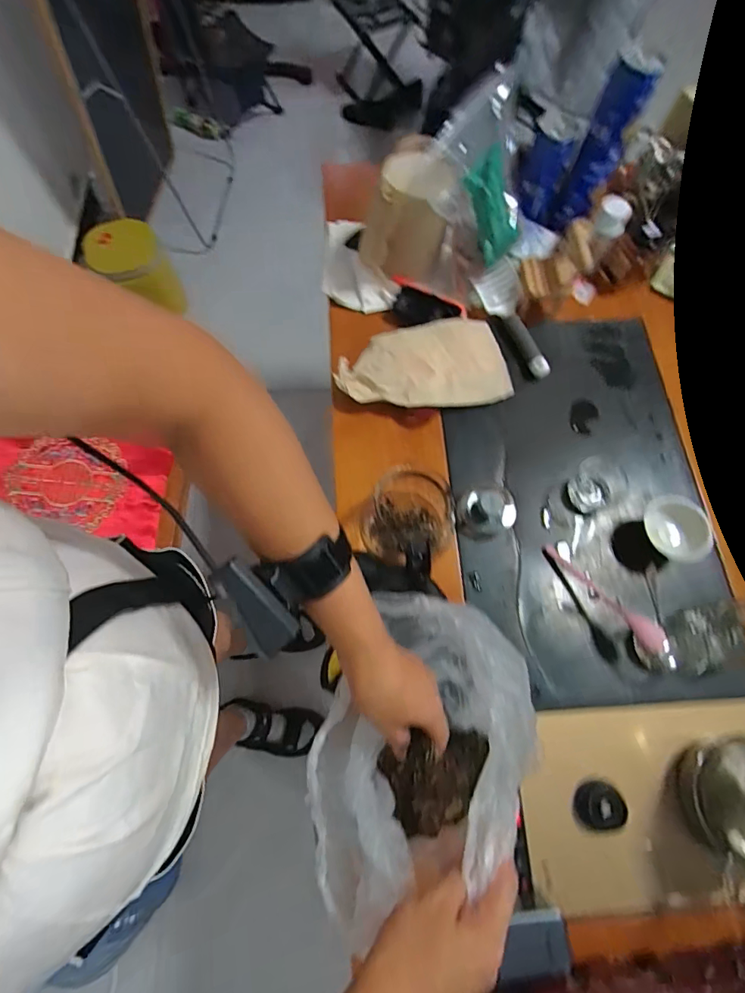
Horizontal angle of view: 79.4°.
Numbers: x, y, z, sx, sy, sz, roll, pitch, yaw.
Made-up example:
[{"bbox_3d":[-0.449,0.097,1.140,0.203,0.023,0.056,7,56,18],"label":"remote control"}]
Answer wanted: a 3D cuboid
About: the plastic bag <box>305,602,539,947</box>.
[{"bbox_3d":[0.038,0.233,0.434,0.167,0.185,0.249,23,72,6],"label":"plastic bag"}]

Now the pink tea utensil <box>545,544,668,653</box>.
[{"bbox_3d":[0.303,0.132,0.594,0.030,0.029,0.178,-35,56,-13],"label":"pink tea utensil"}]

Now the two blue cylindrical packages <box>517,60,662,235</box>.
[{"bbox_3d":[0.302,-0.510,0.677,0.131,0.222,0.057,-6,71,-4],"label":"two blue cylindrical packages"}]

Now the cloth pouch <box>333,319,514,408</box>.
[{"bbox_3d":[0.077,-0.196,0.685,0.254,0.032,0.142,-11,71,-5],"label":"cloth pouch"}]

